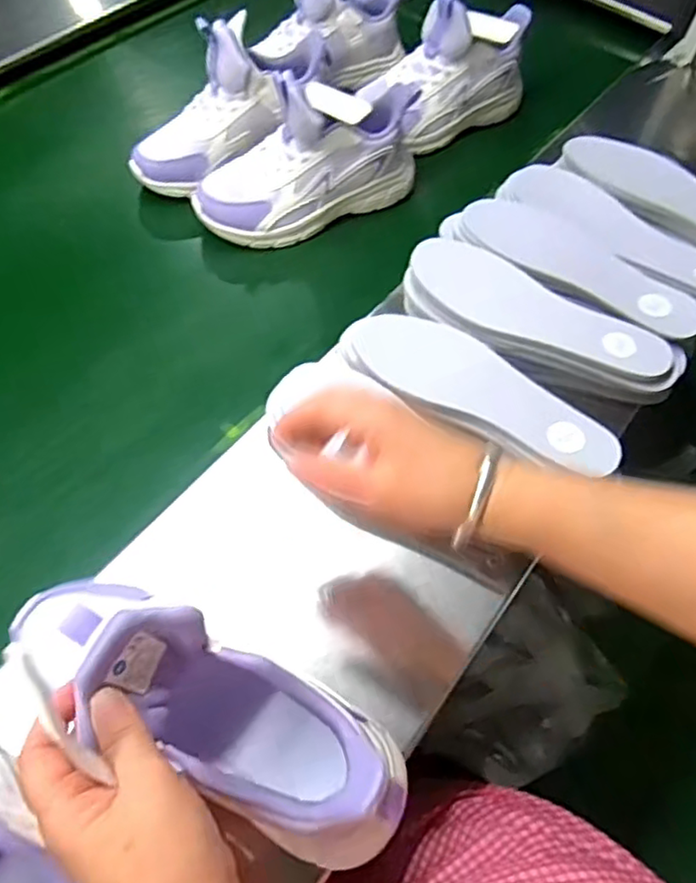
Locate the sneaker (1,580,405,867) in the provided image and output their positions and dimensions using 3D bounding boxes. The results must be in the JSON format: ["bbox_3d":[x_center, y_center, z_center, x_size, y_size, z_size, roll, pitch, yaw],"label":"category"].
[{"bbox_3d":[-0.089,0.137,0.338,0.228,0.119,0.078,27,62,11],"label":"sneaker"}]

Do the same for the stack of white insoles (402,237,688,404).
[{"bbox_3d":[0.154,-0.097,0.527,0.232,0.034,0.068,27,62,11],"label":"stack of white insoles"}]

